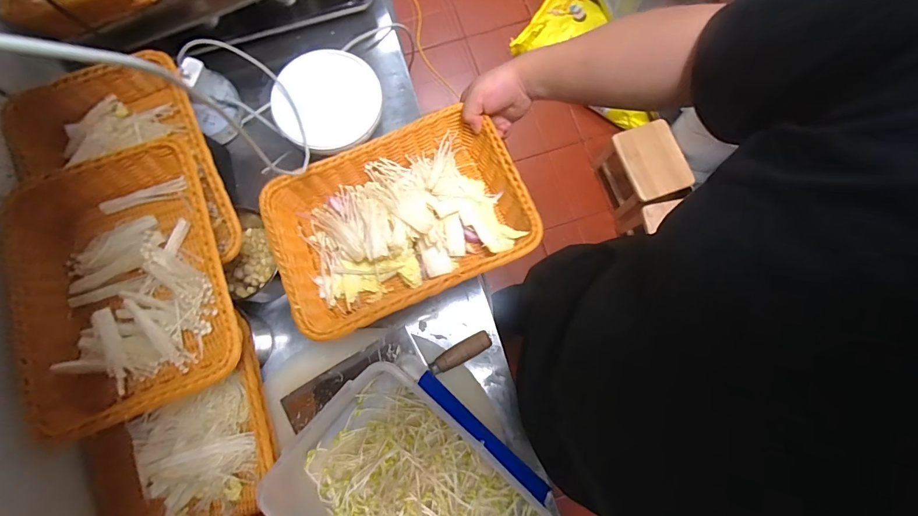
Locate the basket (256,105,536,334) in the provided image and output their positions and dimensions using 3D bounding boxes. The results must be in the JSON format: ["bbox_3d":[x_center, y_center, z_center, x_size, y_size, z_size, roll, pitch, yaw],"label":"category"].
[{"bbox_3d":[-0.084,-0.055,0.582,0.342,0.065,0.241,-22,75,-4],"label":"basket"}]

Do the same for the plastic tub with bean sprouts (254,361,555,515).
[{"bbox_3d":[-0.046,0.339,0.555,0.358,0.136,0.256,41,80,11],"label":"plastic tub with bean sprouts"}]

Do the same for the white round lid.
[{"bbox_3d":[-0.204,-0.250,0.638,0.151,0.013,0.164,1,85,-12],"label":"white round lid"}]

